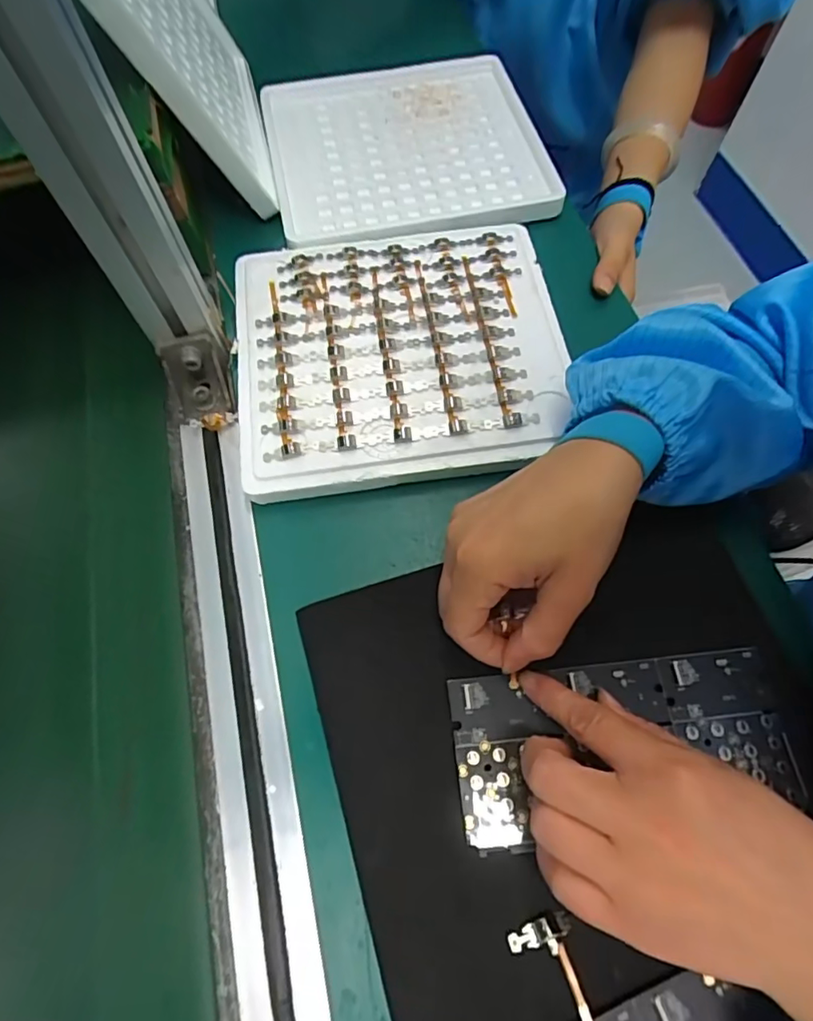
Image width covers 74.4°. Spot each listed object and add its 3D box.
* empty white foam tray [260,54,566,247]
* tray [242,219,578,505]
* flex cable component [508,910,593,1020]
[{"bbox_3d":[0.001,-0.311,0.455,0.230,0.022,0.213,-9,66,-3],"label":"empty white foam tray"},{"bbox_3d":[-0.005,-0.110,0.372,0.219,0.028,0.195,-8,66,-3],"label":"tray"},{"bbox_3d":[0.063,0.204,0.232,0.028,0.004,0.045,-11,66,-4],"label":"flex cable component"}]

